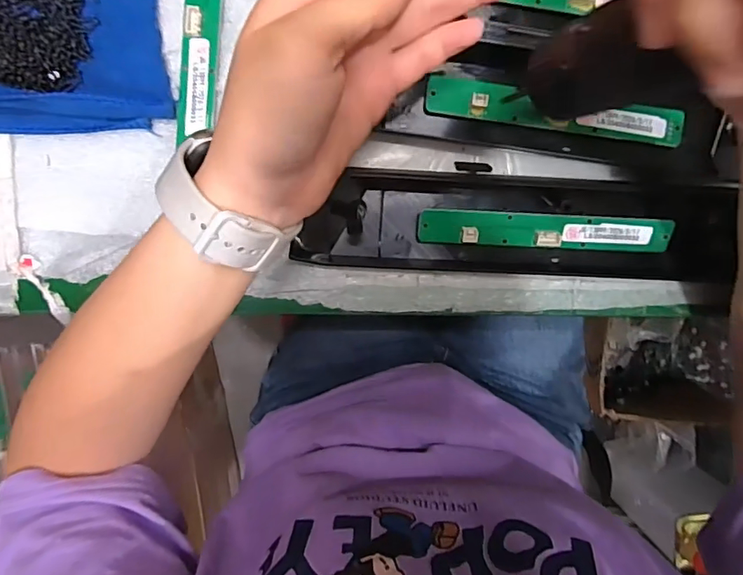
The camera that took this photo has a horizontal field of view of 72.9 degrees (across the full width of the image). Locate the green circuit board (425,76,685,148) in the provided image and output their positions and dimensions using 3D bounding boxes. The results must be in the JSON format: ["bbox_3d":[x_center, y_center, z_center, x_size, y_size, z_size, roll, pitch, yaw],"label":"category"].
[{"bbox_3d":[0.097,-0.093,0.266,0.136,0.011,0.019,7,96,-3],"label":"green circuit board"}]

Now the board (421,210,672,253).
[{"bbox_3d":[0.095,-0.029,0.272,0.137,0.009,0.019,3,114,-1],"label":"board"}]

